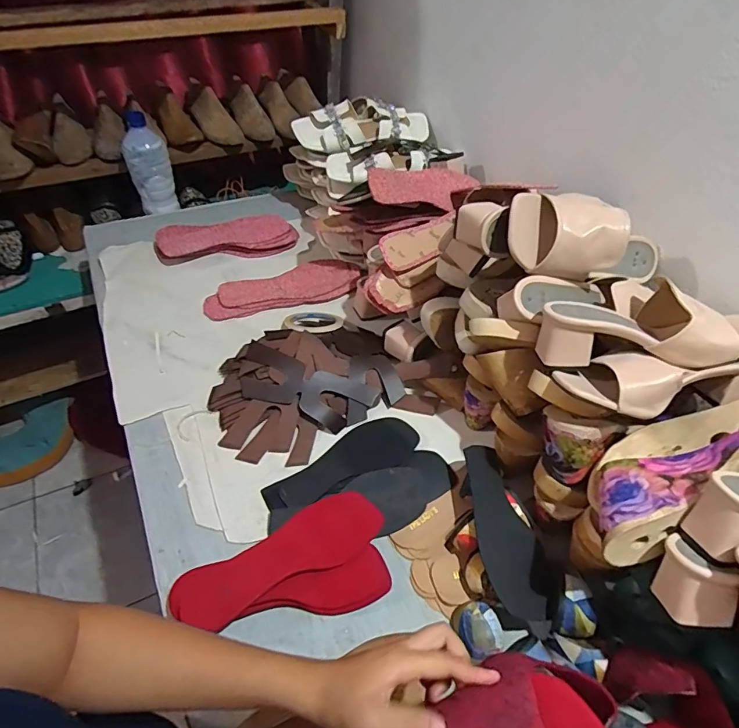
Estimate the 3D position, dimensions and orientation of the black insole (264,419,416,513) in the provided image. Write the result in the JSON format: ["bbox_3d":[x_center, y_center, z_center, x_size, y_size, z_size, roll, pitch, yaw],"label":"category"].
[{"bbox_3d":[-0.038,0.133,0.645,0.225,0.014,0.073,-21,55,-21],"label":"black insole"}]

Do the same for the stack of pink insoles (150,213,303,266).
[{"bbox_3d":[-0.281,-0.249,0.916,0.267,0.036,0.090,-9,52,-12],"label":"stack of pink insoles"}]

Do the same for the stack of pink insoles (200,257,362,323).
[{"bbox_3d":[-0.157,-0.142,0.854,0.284,0.019,0.088,-14,53,-16],"label":"stack of pink insoles"}]

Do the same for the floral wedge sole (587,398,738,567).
[{"bbox_3d":[0.329,0.097,0.453,0.265,0.093,0.121,-27,54,3],"label":"floral wedge sole"}]

